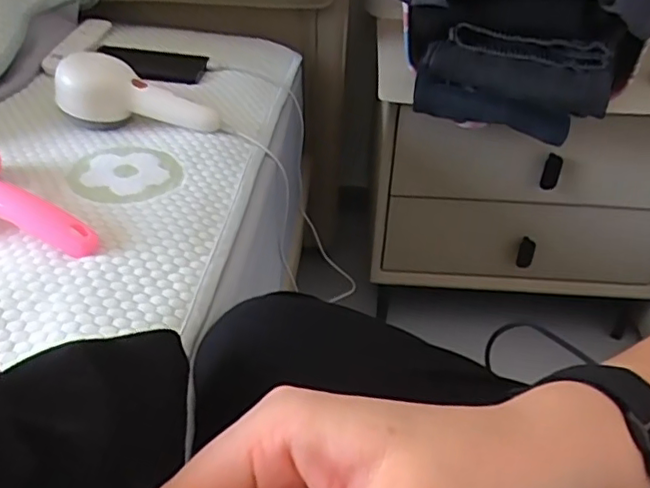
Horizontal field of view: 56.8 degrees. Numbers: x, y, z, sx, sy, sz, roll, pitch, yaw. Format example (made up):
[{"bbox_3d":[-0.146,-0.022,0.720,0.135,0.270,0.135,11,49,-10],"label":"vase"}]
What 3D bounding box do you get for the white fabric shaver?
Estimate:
[{"bbox_3d":[-0.197,-0.153,0.642,0.170,0.060,0.061,13,36,-8],"label":"white fabric shaver"}]

